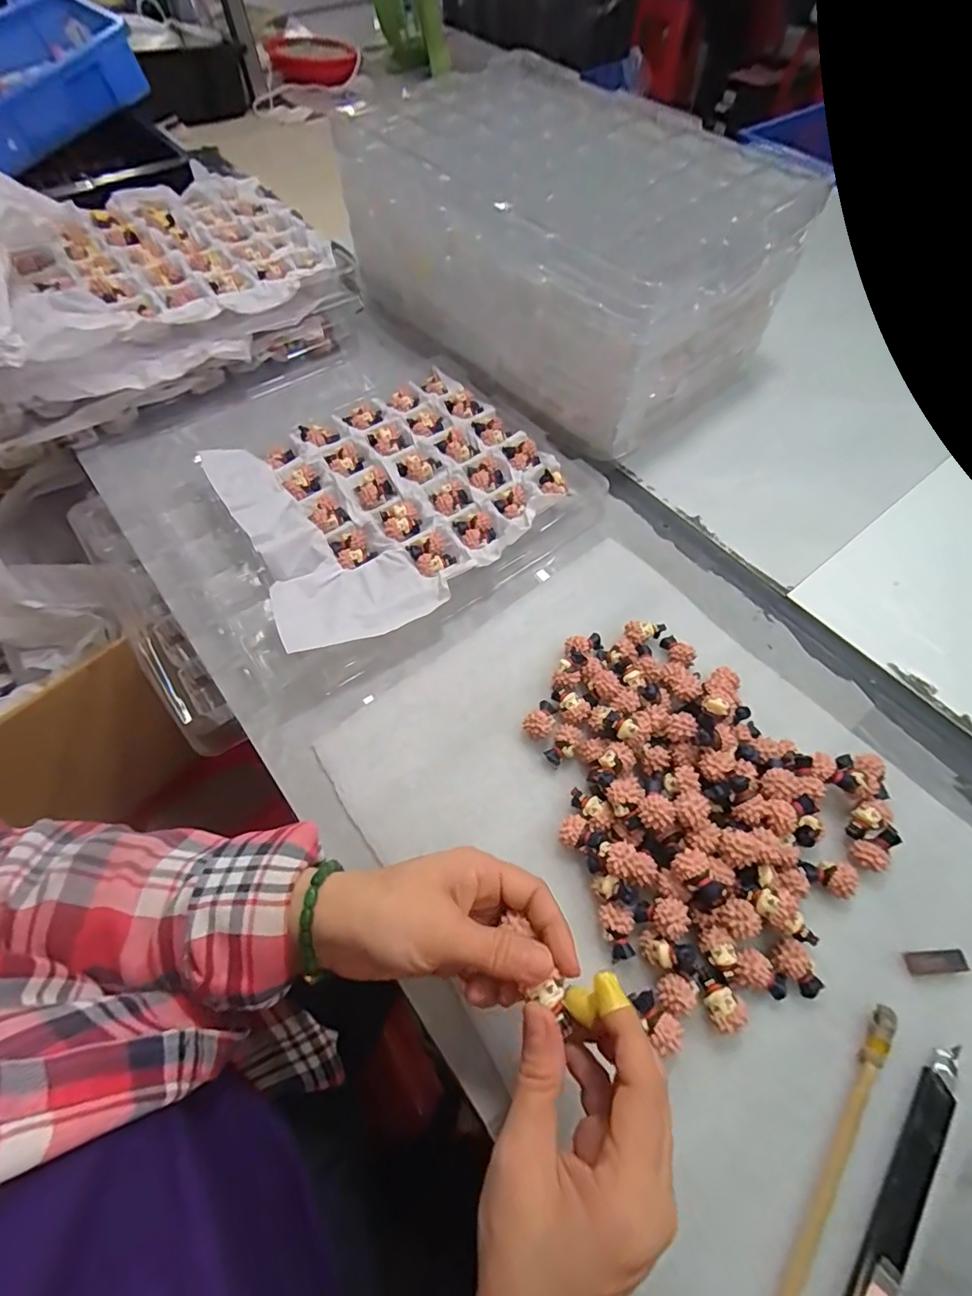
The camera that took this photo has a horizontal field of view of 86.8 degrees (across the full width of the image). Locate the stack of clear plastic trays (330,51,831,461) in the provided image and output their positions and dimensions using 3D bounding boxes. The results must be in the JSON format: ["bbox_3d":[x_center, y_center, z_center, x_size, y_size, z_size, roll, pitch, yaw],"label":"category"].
[{"bbox_3d":[0.067,-0.431,0.554,0.262,0.164,0.428,-34,66,-19],"label":"stack of clear plastic trays"}]

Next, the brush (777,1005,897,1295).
[{"bbox_3d":[0.166,0.262,0.249,0.011,0.004,0.181,37,66,18],"label":"brush"}]

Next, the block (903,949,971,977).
[{"bbox_3d":[0.266,0.185,0.302,0.036,0.007,0.012,-2,60,-2],"label":"block"}]

